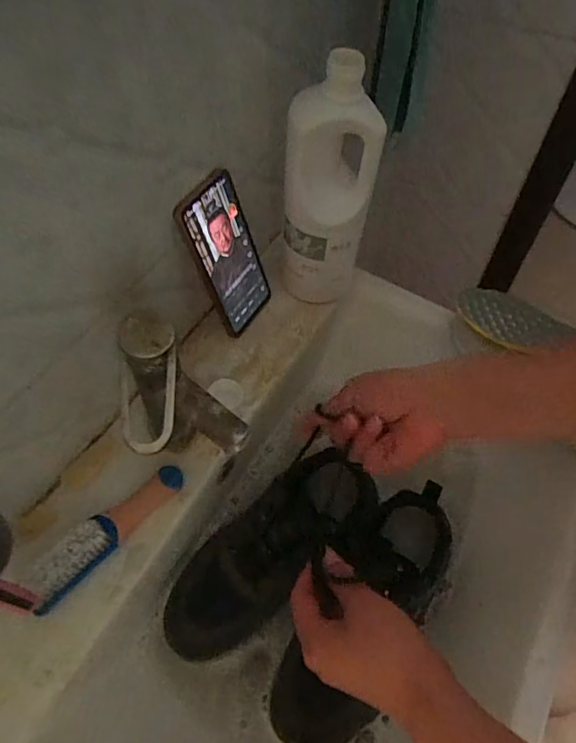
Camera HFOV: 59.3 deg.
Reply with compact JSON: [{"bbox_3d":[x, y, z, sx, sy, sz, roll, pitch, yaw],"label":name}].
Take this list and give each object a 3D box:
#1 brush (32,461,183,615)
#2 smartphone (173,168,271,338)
[{"bbox_3d":[-0.156,0.136,0.441,0.029,0.036,0.152,35,63,21],"label":"brush"},{"bbox_3d":[-0.061,-0.117,0.517,0.011,0.161,0.080,18,61,30],"label":"smartphone"}]

